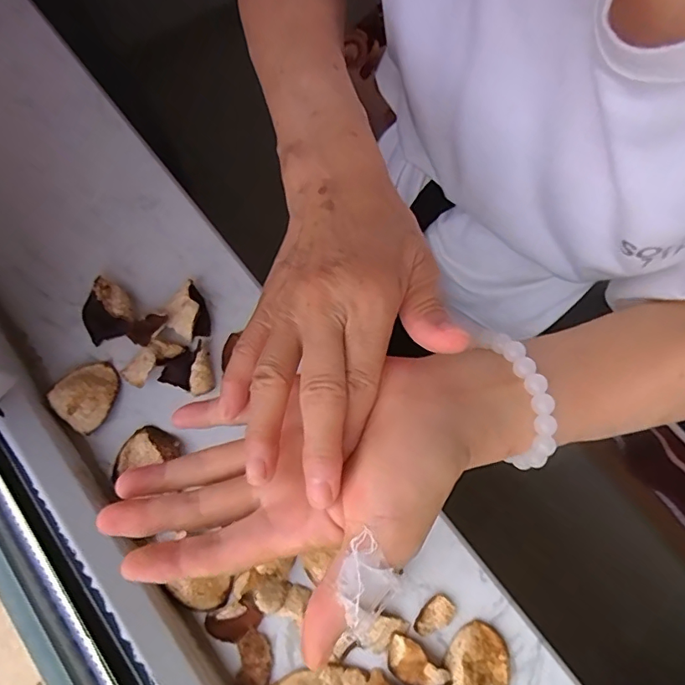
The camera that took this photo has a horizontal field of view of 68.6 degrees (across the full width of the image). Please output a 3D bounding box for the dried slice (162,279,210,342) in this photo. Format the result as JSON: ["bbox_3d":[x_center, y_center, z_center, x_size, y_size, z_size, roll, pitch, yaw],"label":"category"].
[{"bbox_3d":[-0.105,-0.019,0.342,0.026,0.016,0.036,-24,75,-6],"label":"dried slice"}]

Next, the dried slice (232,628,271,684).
[{"bbox_3d":[-0.051,0.184,0.284,0.019,0.007,0.038,9,74,3],"label":"dried slice"}]

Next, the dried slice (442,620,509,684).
[{"bbox_3d":[0.077,0.181,0.282,0.036,0.011,0.041,19,73,6],"label":"dried slice"}]

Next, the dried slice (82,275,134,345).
[{"bbox_3d":[-0.161,-0.022,0.341,0.033,0.014,0.044,-27,75,-7],"label":"dried slice"}]

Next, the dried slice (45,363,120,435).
[{"bbox_3d":[-0.164,0.033,0.321,0.035,0.015,0.043,28,76,9],"label":"dried slice"}]

